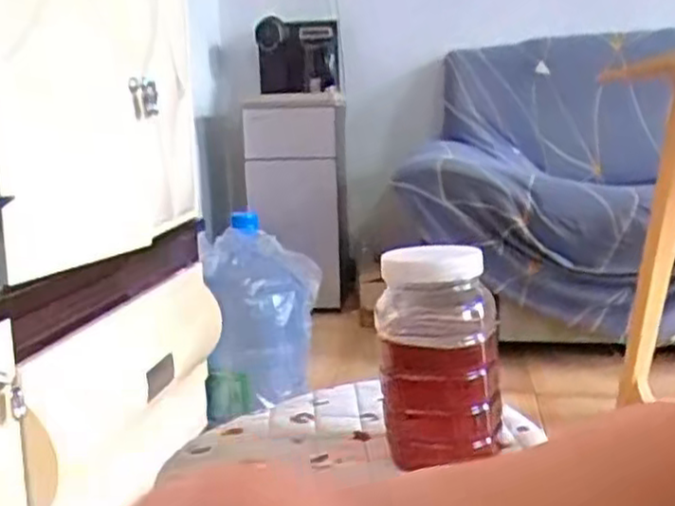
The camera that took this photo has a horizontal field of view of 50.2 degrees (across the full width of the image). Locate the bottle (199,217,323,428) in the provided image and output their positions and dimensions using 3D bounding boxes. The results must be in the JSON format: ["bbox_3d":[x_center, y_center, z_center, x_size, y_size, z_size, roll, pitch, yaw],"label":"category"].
[{"bbox_3d":[-0.150,0.118,1.391,0.195,0.349,0.176,-1,10,7],"label":"bottle"}]

